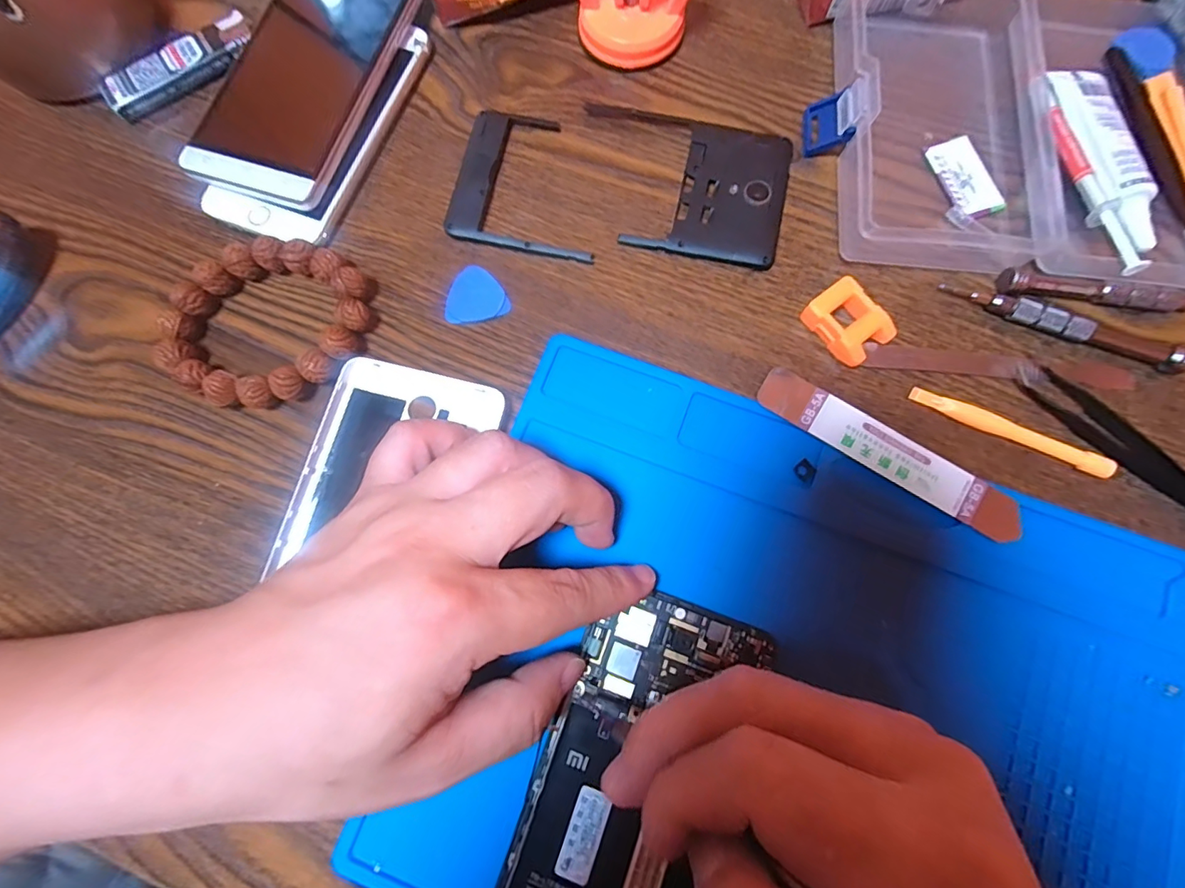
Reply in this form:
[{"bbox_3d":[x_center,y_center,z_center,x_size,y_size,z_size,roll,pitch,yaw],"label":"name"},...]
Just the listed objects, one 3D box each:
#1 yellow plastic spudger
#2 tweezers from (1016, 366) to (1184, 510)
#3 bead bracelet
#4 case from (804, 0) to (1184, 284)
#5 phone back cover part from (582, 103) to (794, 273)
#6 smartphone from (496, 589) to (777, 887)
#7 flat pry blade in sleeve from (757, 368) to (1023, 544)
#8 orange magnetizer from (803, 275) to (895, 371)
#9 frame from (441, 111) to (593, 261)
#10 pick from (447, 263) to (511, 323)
[{"bbox_3d":[0.179,-0.006,0.215,0.083,0.007,0.009,23,79,6],"label":"yellow plastic spudger"},{"bbox_3d":[0.232,0.004,0.212,0.111,0.005,0.018,44,82,9],"label":"tweezers"},{"bbox_3d":[-0.147,-0.054,0.227,0.084,0.016,0.078,0,78,1],"label":"bead bracelet"},{"bbox_3d":[0.203,-0.160,0.236,0.185,0.027,0.164,3,78,2],"label":"case"},{"bbox_3d":[0.044,-0.128,0.243,0.099,0.007,0.075,13,79,4],"label":"phone back cover part"},{"bbox_3d":[0.012,0.132,0.185,0.069,0.005,0.148,19,80,5],"label":"smartphone"},{"bbox_3d":[0.126,0.003,0.212,0.116,0.004,0.020,32,82,7],"label":"flat pry blade in sleeve"},{"bbox_3d":[0.114,-0.054,0.223,0.025,0.013,0.034,-37,80,-6],"label":"orange magnetizer"},{"bbox_3d":[-0.029,-0.129,0.245,0.072,0.006,0.073,12,79,4],"label":"frame"},{"bbox_3d":[-0.054,-0.071,0.234,0.029,0.004,0.027,-5,78,0],"label":"pick"}]

